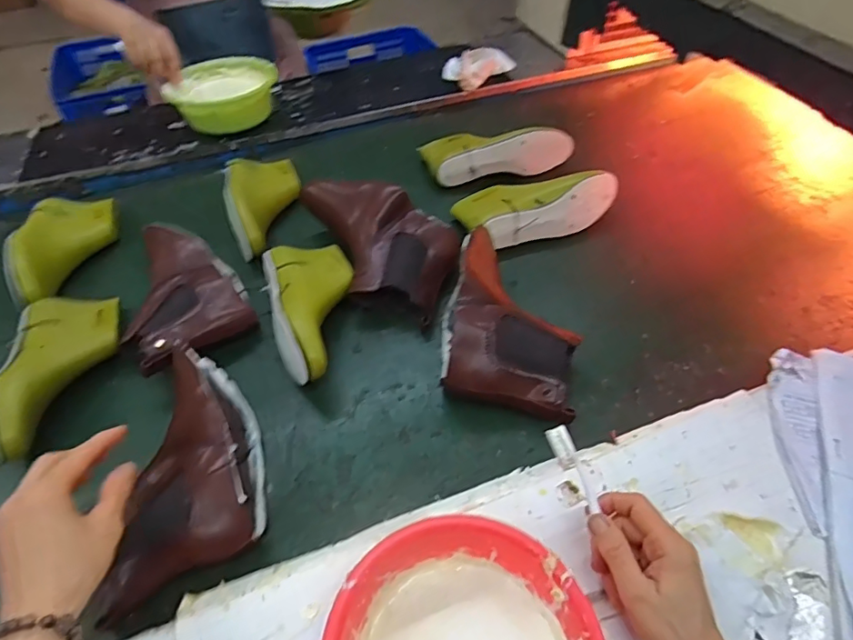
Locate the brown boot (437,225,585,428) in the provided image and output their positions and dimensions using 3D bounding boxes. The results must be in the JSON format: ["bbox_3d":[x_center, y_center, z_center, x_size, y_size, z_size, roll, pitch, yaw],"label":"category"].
[{"bbox_3d":[0.105,-0.007,0.622,0.148,0.102,0.234,8,51,8],"label":"brown boot"}]

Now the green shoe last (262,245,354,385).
[{"bbox_3d":[-0.140,-0.017,0.654,0.107,0.073,0.223,-14,51,-10],"label":"green shoe last"}]

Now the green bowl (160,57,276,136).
[{"bbox_3d":[-0.384,-0.418,0.974,0.189,0.089,0.200,-1,48,1],"label":"green bowl"}]

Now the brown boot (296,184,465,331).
[{"bbox_3d":[-0.052,-0.111,0.717,0.154,0.094,0.262,-21,53,-16],"label":"brown boot"}]

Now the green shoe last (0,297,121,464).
[{"bbox_3d":[-0.425,0.048,0.594,0.094,0.057,0.226,-11,50,-8],"label":"green shoe last"}]

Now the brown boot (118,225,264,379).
[{"bbox_3d":[-0.320,-0.034,0.675,0.148,0.063,0.247,-23,53,-17],"label":"brown boot"}]

